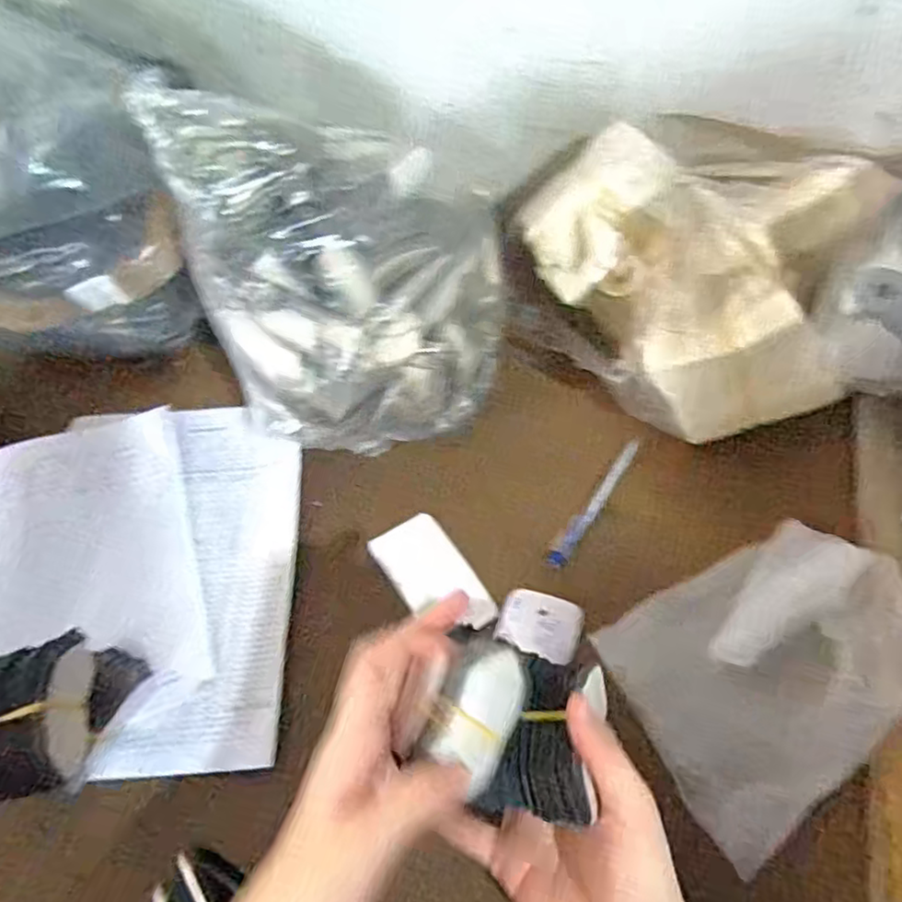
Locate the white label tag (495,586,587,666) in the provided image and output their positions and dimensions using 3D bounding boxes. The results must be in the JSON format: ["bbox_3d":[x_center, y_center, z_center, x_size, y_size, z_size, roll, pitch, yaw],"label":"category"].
[{"bbox_3d":[0.062,0.121,0.461,0.055,0.011,0.043,12,55,12],"label":"white label tag"}]

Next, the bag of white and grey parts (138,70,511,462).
[{"bbox_3d":[-0.066,-0.132,0.503,0.230,0.226,0.175,-19,54,-11],"label":"bag of white and grey parts"}]

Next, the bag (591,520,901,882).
[{"bbox_3d":[0.207,0.133,0.417,0.187,0.039,0.147,-24,55,-14],"label":"bag"}]

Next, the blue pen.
[{"bbox_3d":[0.114,0.039,0.519,0.014,0.008,0.132,29,60,23],"label":"blue pen"}]

